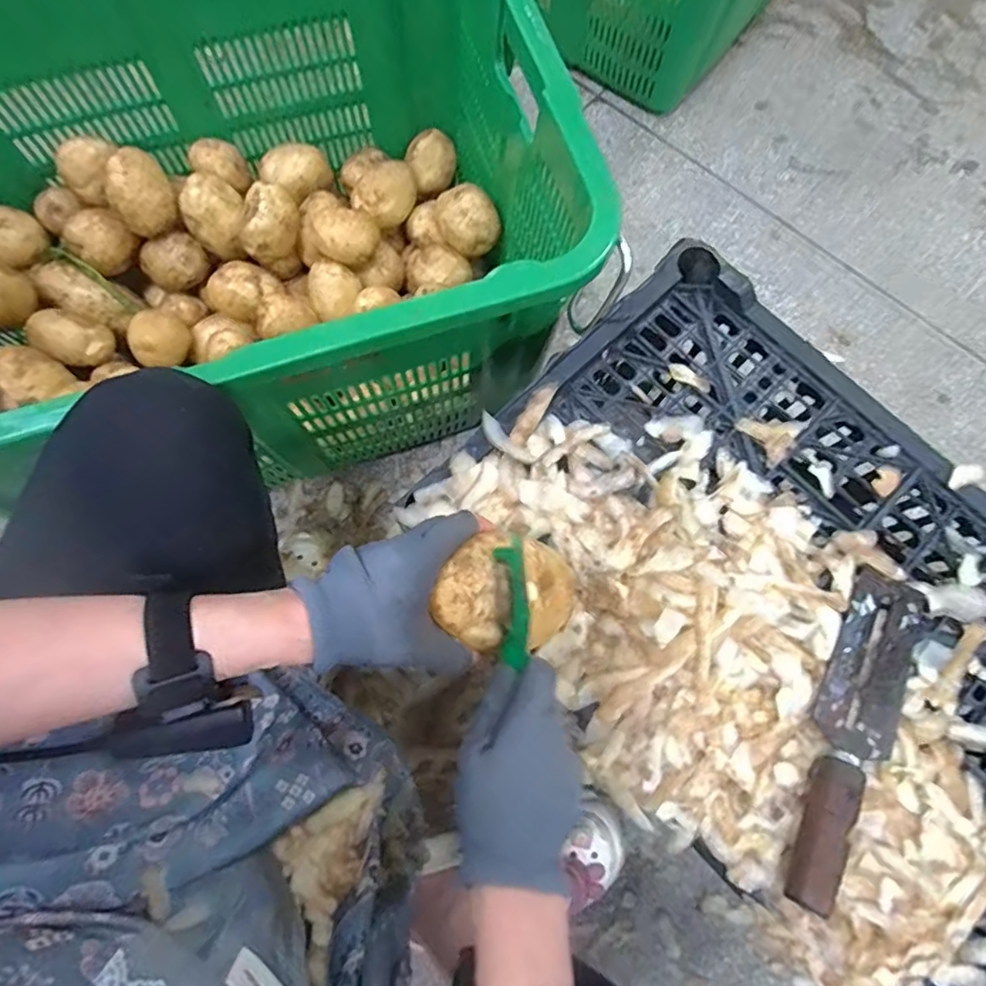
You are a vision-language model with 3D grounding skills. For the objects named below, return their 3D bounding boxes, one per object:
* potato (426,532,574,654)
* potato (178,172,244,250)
[{"bbox_3d":[0.013,0.072,0.401,0.082,0.086,0.085,0,74,0],"label":"potato"},{"bbox_3d":[-0.337,-0.338,0.698,0.069,0.055,0.065,0,75,-1],"label":"potato"}]

